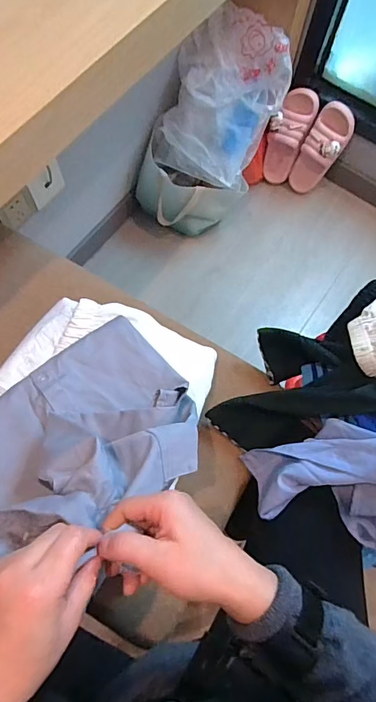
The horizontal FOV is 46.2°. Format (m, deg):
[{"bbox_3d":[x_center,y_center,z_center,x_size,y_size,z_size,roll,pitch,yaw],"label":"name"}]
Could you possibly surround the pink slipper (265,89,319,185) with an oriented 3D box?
[{"bbox_3d":[0.272,-0.584,1.223,0.096,0.254,0.059,28,50,8],"label":"pink slipper"}]

